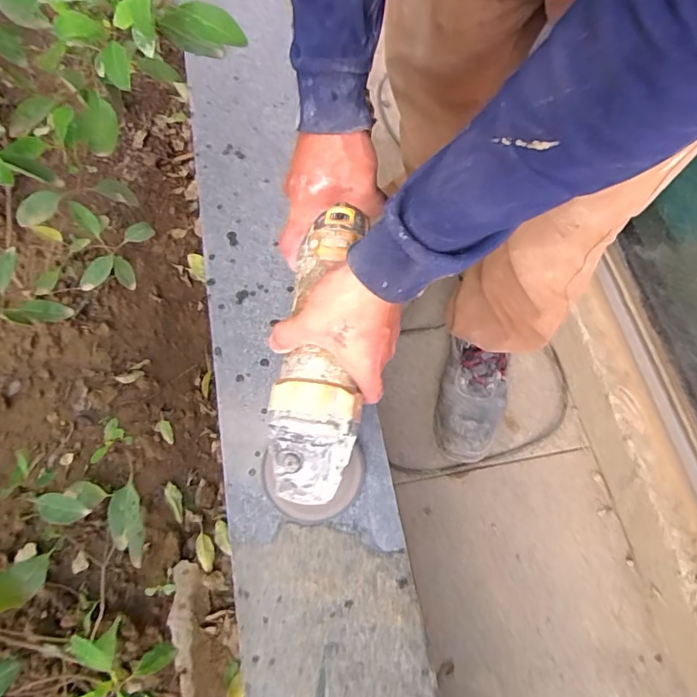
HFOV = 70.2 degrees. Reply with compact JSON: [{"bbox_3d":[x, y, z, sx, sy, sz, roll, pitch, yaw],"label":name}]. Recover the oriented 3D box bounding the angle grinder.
[{"bbox_3d":[-0.027,0.017,0.413,0.082,0.084,0.262,5,88,1],"label":"angle grinder"}]

